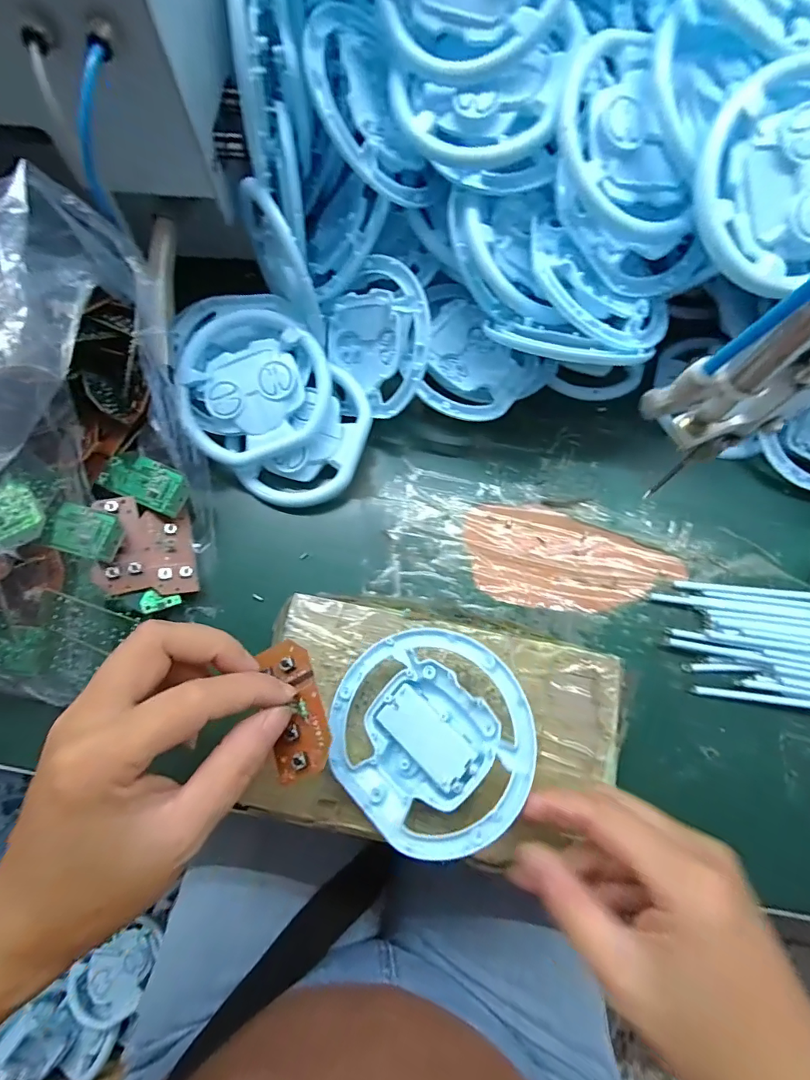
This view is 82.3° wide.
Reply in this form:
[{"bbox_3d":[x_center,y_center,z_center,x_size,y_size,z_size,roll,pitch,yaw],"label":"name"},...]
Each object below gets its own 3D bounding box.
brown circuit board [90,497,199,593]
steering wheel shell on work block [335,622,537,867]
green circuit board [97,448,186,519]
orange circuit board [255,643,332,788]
[{"bbox_3d":[-0.163,0.004,0.292,0.054,0.009,0.062,-5,76,-33],"label":"brown circuit board"},{"bbox_3d":[0.015,0.100,0.244,0.103,0.021,0.103,43,89,22],"label":"steering wheel shell on work block"},{"bbox_3d":[-0.171,-0.039,0.304,0.060,0.005,0.029,24,75,5],"label":"green circuit board"},{"bbox_3d":[-0.050,0.075,0.210,0.025,0.008,0.061,-18,61,-5],"label":"orange circuit board"}]

